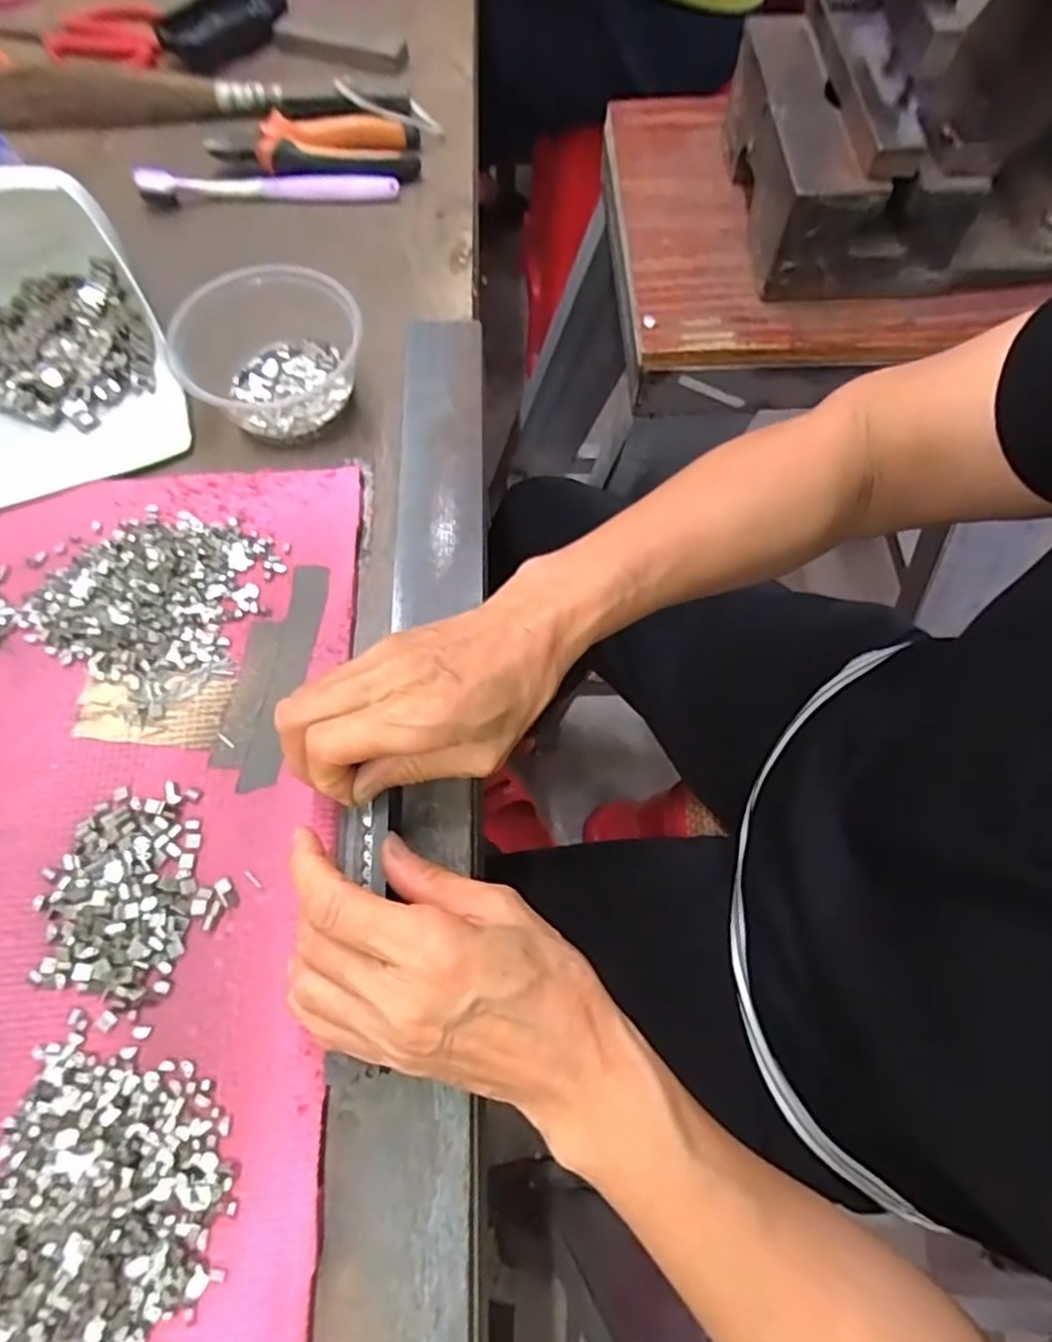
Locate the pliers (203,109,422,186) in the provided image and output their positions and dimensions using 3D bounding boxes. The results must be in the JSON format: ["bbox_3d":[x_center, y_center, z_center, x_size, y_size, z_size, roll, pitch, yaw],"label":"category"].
[{"bbox_3d":[-0.155,-0.384,0.509,0.150,0.024,0.049,-3,68,-3],"label":"pliers"}]

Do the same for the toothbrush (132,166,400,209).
[{"bbox_3d":[-0.188,-0.356,0.506,0.184,0.013,0.017,-2,68,-3],"label":"toothbrush"}]

